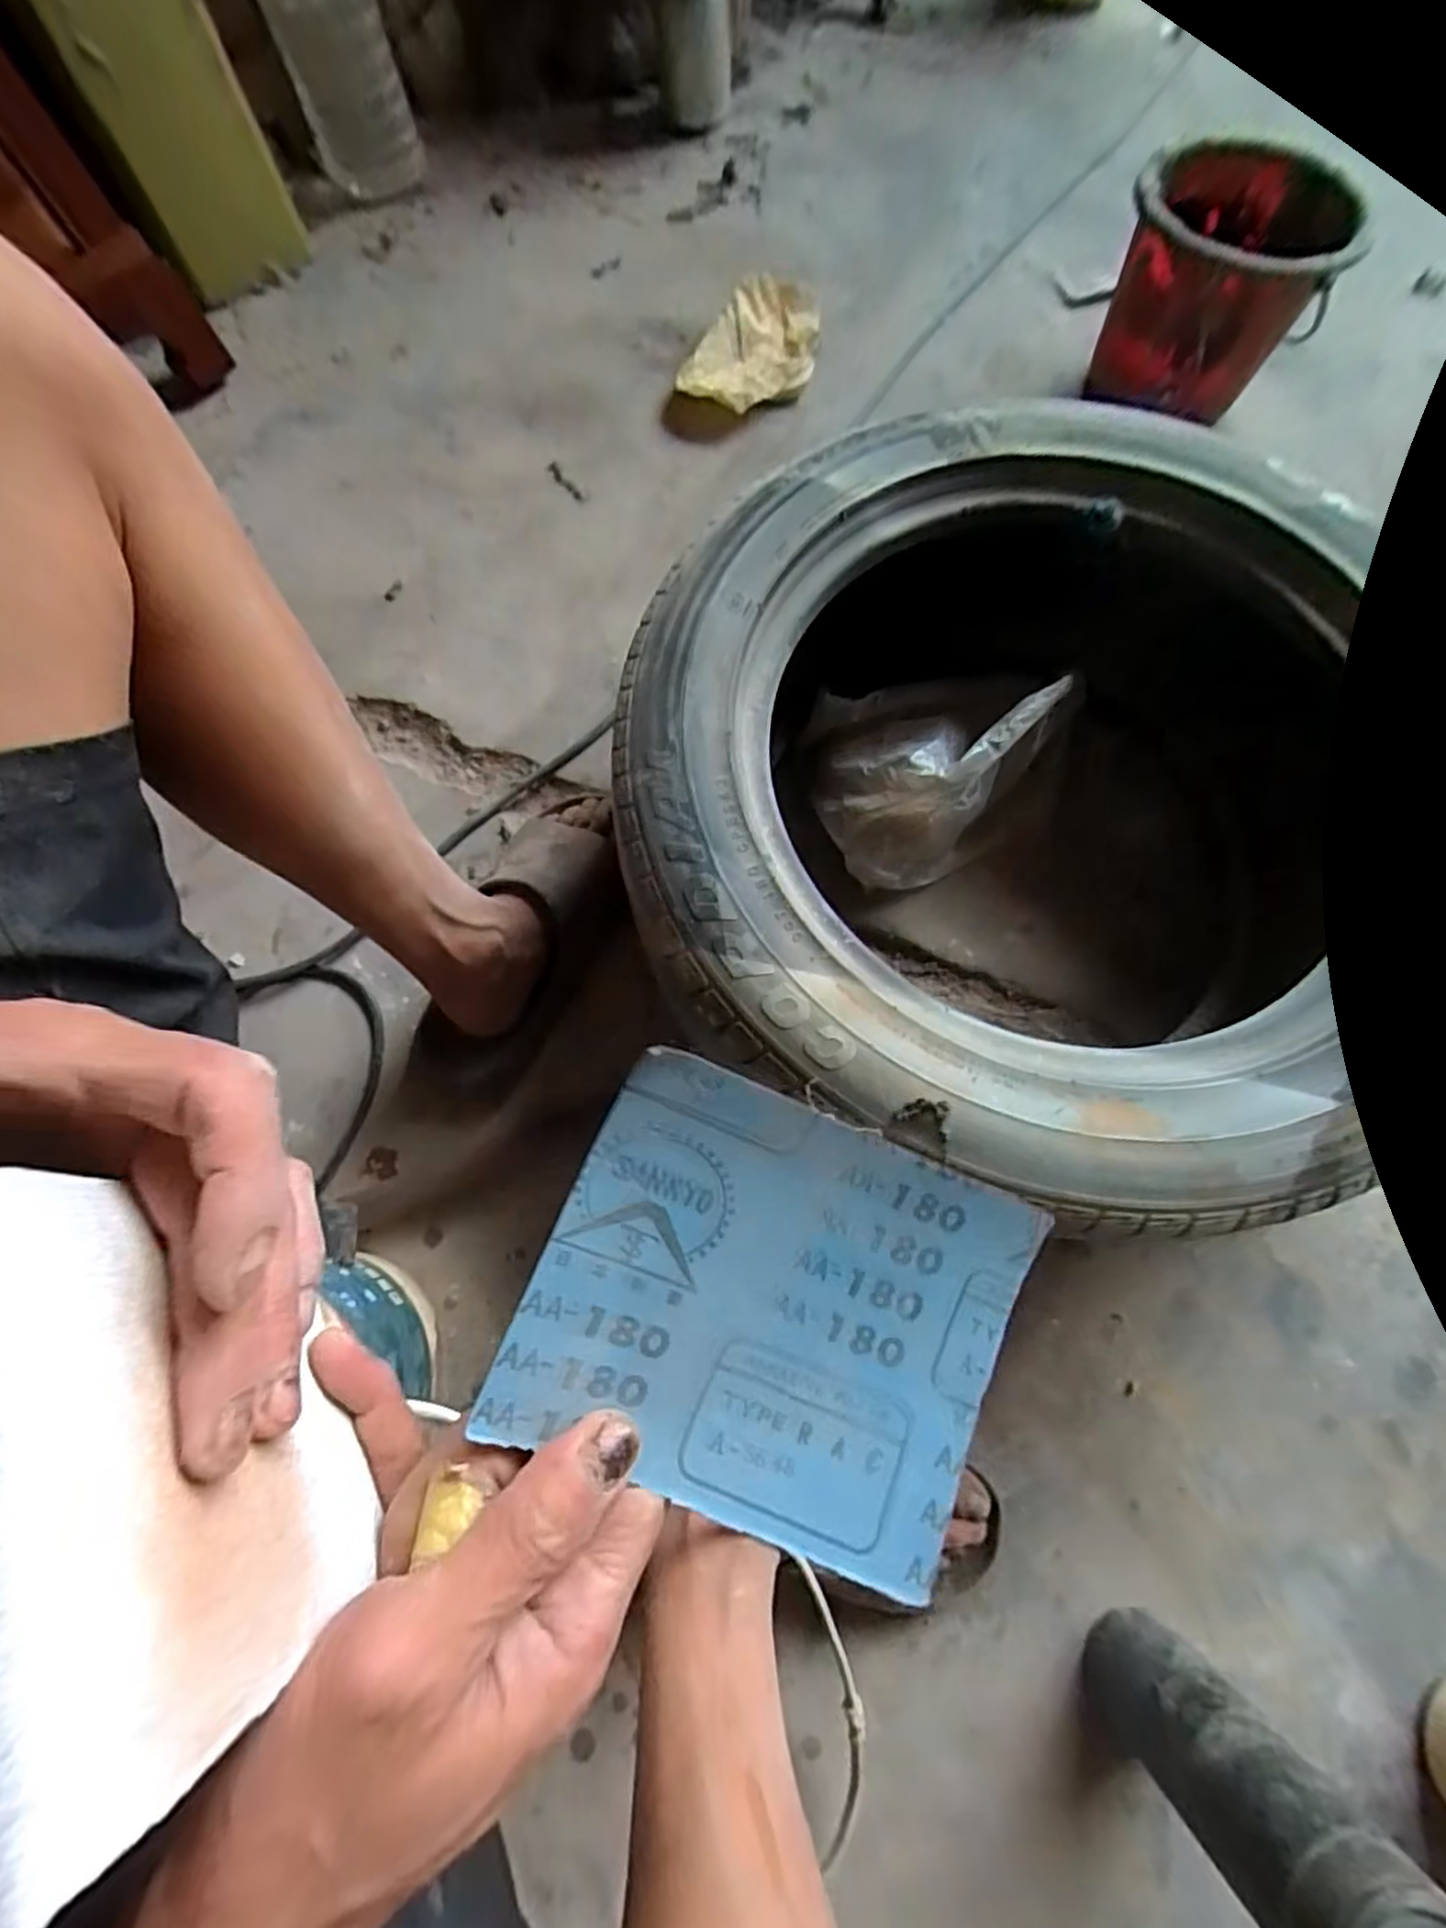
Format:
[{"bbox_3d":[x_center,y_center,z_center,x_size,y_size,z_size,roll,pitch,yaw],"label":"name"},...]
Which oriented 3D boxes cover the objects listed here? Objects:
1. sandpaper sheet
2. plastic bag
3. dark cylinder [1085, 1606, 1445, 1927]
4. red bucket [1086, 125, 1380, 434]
[{"bbox_3d":[0.018,0.100,0.208,0.137,0.014,0.112,26,86,-9],"label":"sandpaper sheet"},{"bbox_3d":[0.187,-0.161,0.615,0.221,0.109,0.168,-2,73,0],"label":"plastic bag"},{"bbox_3d":[0.272,0.433,0.382,0.068,0.212,0.064,0,73,0],"label":"dark cylinder"},{"bbox_3d":[0.481,-0.686,0.735,0.181,0.141,0.216,15,74,5],"label":"red bucket"}]

